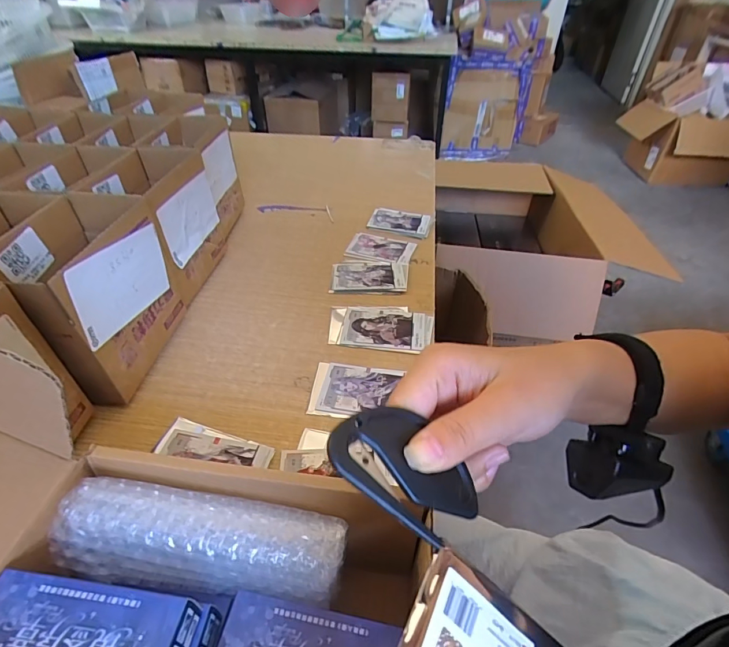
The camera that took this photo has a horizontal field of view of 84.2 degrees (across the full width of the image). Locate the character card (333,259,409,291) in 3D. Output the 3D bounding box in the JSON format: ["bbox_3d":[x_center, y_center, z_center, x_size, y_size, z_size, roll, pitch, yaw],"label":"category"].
[{"bbox_3d":[0.008,-0.070,0.578,0.108,0.006,0.073,1,41,0],"label":"character card"}]

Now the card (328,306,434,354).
[{"bbox_3d":[0.020,0.004,0.498,0.126,0.005,0.077,6,41,6],"label":"card"}]

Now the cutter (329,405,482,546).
[{"bbox_3d":[0.018,0.059,0.163,0.067,0.004,0.040,39,46,-7],"label":"cutter"}]

